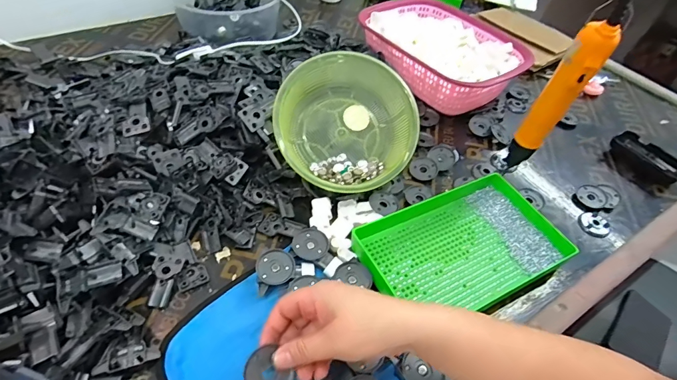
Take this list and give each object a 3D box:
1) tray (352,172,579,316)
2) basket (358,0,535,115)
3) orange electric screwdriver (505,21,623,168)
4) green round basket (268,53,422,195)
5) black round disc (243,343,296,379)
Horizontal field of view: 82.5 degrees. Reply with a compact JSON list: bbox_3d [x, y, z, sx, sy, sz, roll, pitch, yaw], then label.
[{"bbox_3d":[0.151,0.071,0.484,0.242,0.034,0.158,-20,55,-22],"label":"tray"},{"bbox_3d":[0.197,-0.275,0.753,0.246,0.078,0.305,-27,58,-26],"label":"basket"},{"bbox_3d":[0.241,-0.093,0.436,0.033,0.193,0.027,25,52,14],"label":"orange electric screwdriver"},{"bbox_3d":[0.011,-0.092,0.550,0.193,0.084,0.205,15,75,-1],"label":"green round basket"},{"bbox_3d":[-0.058,0.151,0.315,0.035,0.005,0.041,-29,84,-19],"label":"black round disc"}]

